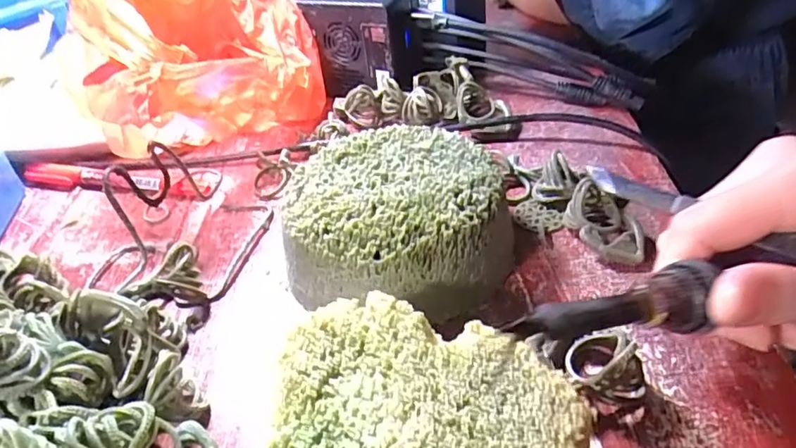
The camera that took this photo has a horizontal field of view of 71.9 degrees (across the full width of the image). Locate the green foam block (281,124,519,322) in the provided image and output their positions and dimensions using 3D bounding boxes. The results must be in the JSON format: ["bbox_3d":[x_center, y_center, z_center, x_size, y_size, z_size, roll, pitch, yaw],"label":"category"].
[{"bbox_3d":[0.001,-0.003,0.261,0.103,0.044,0.098,-3,40,5],"label":"green foam block"}]

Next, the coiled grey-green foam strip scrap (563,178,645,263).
[{"bbox_3d":[0.097,-0.001,0.259,0.033,0.028,0.031,3,41,12],"label":"coiled grey-green foam strip scrap"}]

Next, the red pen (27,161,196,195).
[{"bbox_3d":[-0.189,-0.027,0.352,0.129,0.011,0.013,7,41,16],"label":"red pen"}]

